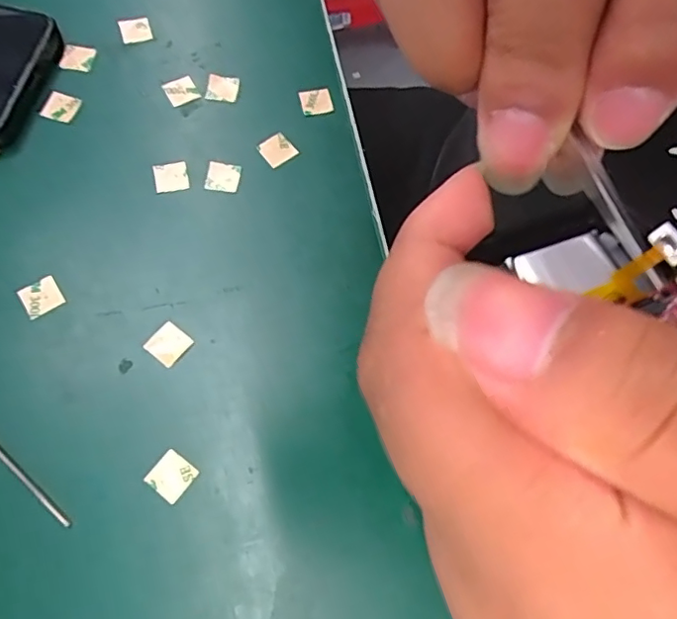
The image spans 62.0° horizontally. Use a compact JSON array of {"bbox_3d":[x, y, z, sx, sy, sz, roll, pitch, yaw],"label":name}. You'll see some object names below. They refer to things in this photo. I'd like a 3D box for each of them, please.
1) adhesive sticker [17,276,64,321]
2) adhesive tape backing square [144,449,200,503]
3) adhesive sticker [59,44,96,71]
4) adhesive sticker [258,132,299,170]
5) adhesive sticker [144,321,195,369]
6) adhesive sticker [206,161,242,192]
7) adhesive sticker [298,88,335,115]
[{"bbox_3d":[-0.128,-0.005,0.243,0.016,0.004,0.015,-30,79,-9],"label":"adhesive sticker"},{"bbox_3d":[-0.065,0.065,0.220,0.015,0.004,0.016,36,72,11],"label":"adhesive tape backing square"},{"bbox_3d":[-0.134,-0.129,0.288,0.017,0.005,0.014,7,68,0],"label":"adhesive sticker"},{"bbox_3d":[-0.030,-0.078,0.277,0.015,0.004,0.015,-37,82,-10],"label":"adhesive sticker"},{"bbox_3d":[-0.072,0.014,0.238,0.016,0.004,0.015,38,71,12],"label":"adhesive sticker"},{"bbox_3d":[-0.055,-0.064,0.268,0.015,0.004,0.014,7,68,0],"label":"adhesive sticker"},{"bbox_3d":[-0.011,-0.107,0.289,0.016,0.004,0.014,-10,80,-8],"label":"adhesive sticker"}]

